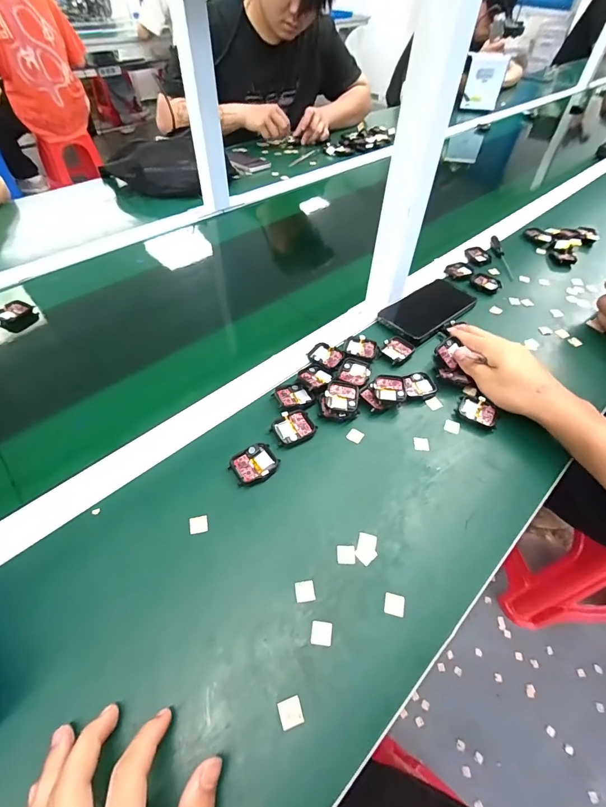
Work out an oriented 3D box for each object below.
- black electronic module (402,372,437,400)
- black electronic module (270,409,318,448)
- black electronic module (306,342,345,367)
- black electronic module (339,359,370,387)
[{"bbox_3d":[0.146,-0.022,0.463,0.038,0.009,0.038,-4,50,-4],"label":"black electronic module"},{"bbox_3d":[-0.010,0.027,0.414,0.047,0.012,0.037,-25,55,-20],"label":"black electronic module"},{"bbox_3d":[0.030,-0.063,0.487,0.045,0.004,0.039,31,56,22],"label":"black electronic module"},{"bbox_3d":[0.066,-0.041,0.471,0.039,0.005,0.041,20,53,15],"label":"black electronic module"}]

